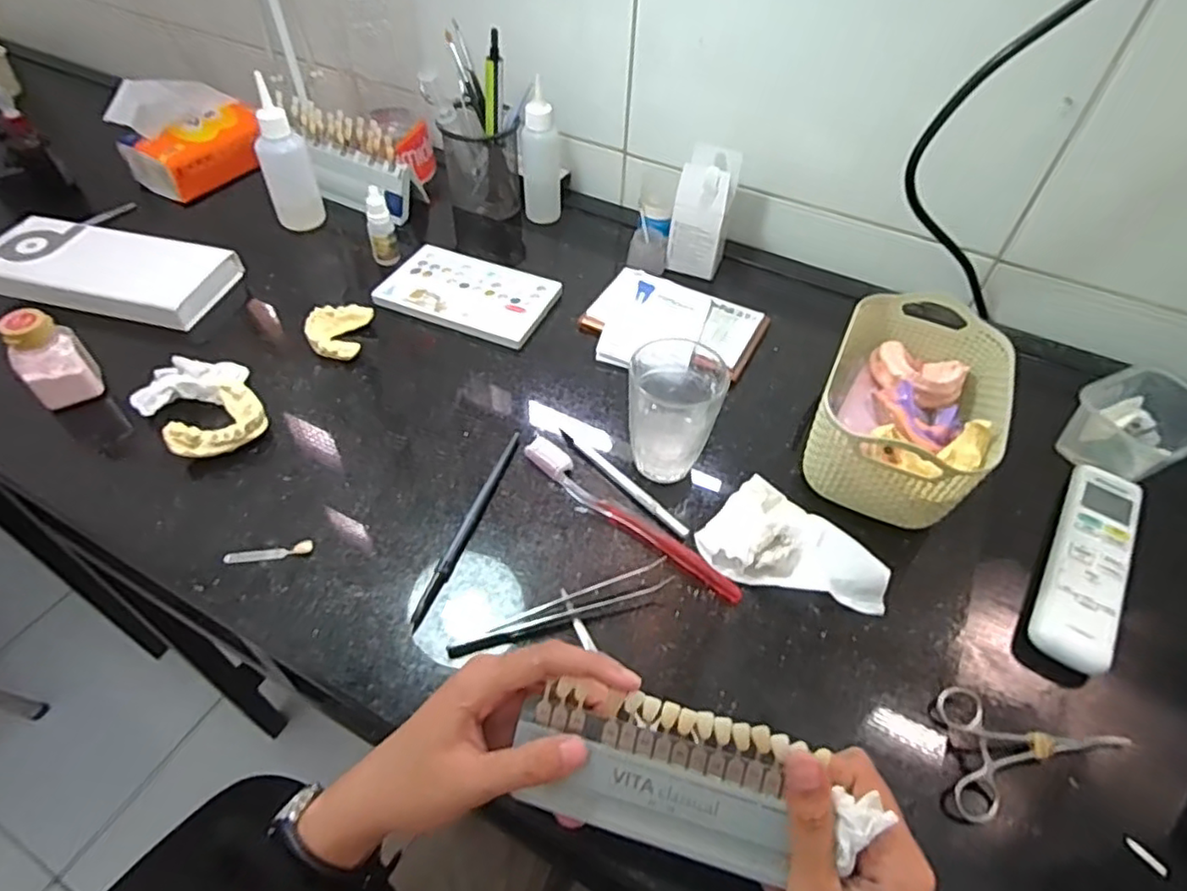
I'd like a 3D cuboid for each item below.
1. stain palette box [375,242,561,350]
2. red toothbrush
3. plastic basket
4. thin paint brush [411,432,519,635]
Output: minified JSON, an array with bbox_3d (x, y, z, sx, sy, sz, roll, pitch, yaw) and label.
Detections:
[{"bbox_3d":[-0.118,-0.145,0.624,0.155,0.014,0.104,17,51,12],"label":"stain palette box"},{"bbox_3d":[0.024,0.050,0.466,0.189,0.009,0.021,34,57,24],"label":"red toothbrush"},{"bbox_3d":[0.234,-0.026,0.491,0.118,0.085,0.176,22,52,15],"label":"plastic basket"},{"bbox_3d":[-0.086,0.052,0.456,0.011,0.008,0.164,17,51,11],"label":"thin paint brush"}]

